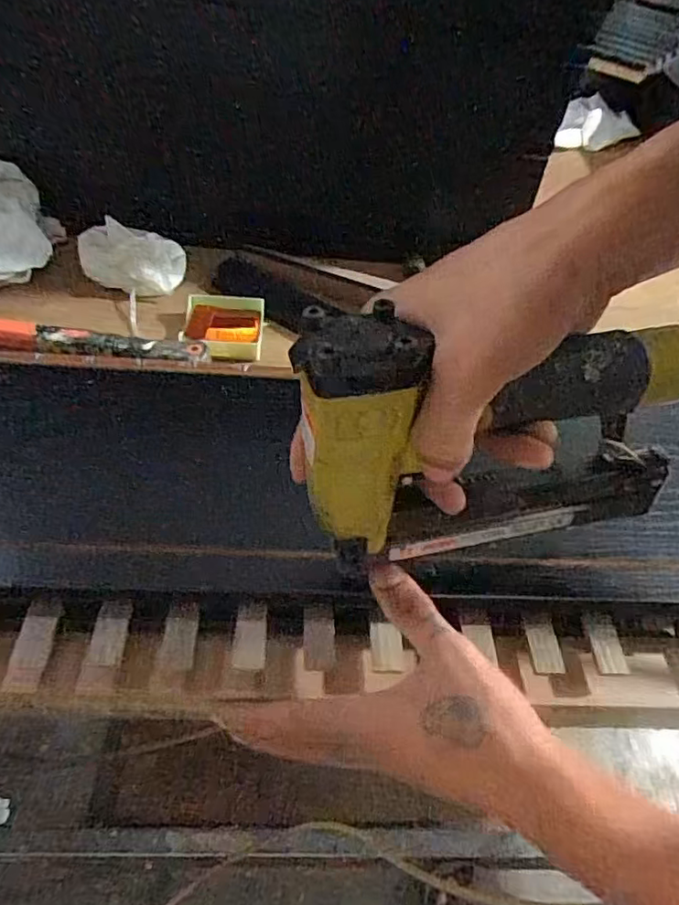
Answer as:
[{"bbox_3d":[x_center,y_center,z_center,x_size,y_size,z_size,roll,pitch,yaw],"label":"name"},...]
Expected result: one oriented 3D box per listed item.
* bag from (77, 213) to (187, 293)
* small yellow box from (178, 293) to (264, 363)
[{"bbox_3d":[-0.197,-0.184,0.548,0.104,0.035,0.060,15,49,6],"label":"bag"},{"bbox_3d":[-0.100,-0.106,0.508,0.066,0.026,0.070,2,49,-5],"label":"small yellow box"}]

